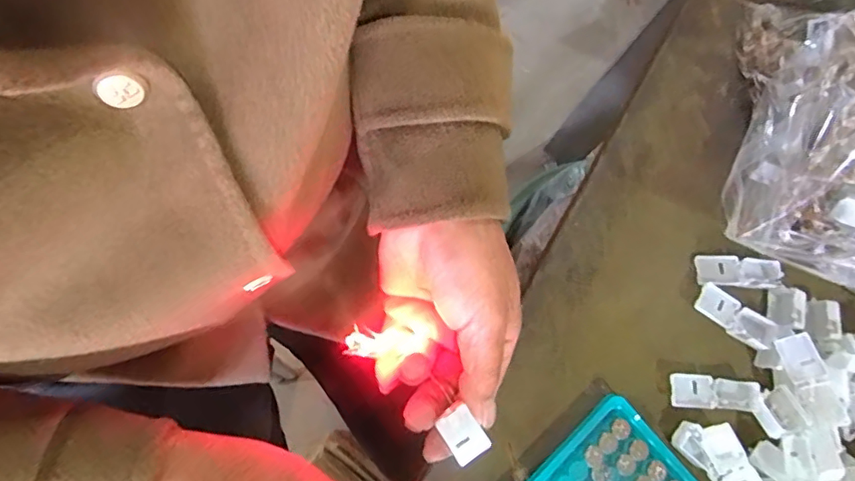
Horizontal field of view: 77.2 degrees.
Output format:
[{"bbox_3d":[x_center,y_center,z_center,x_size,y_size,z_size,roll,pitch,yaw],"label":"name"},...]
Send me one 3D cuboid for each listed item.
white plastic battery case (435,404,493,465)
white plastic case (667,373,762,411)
[{"bbox_3d":[0.018,0.098,0.273,0.019,0.009,0.026,-33,96,-4],"label":"white plastic battery case"},{"bbox_3d":[0.174,0.093,0.329,0.054,0.012,0.020,4,76,-6],"label":"white plastic case"}]

